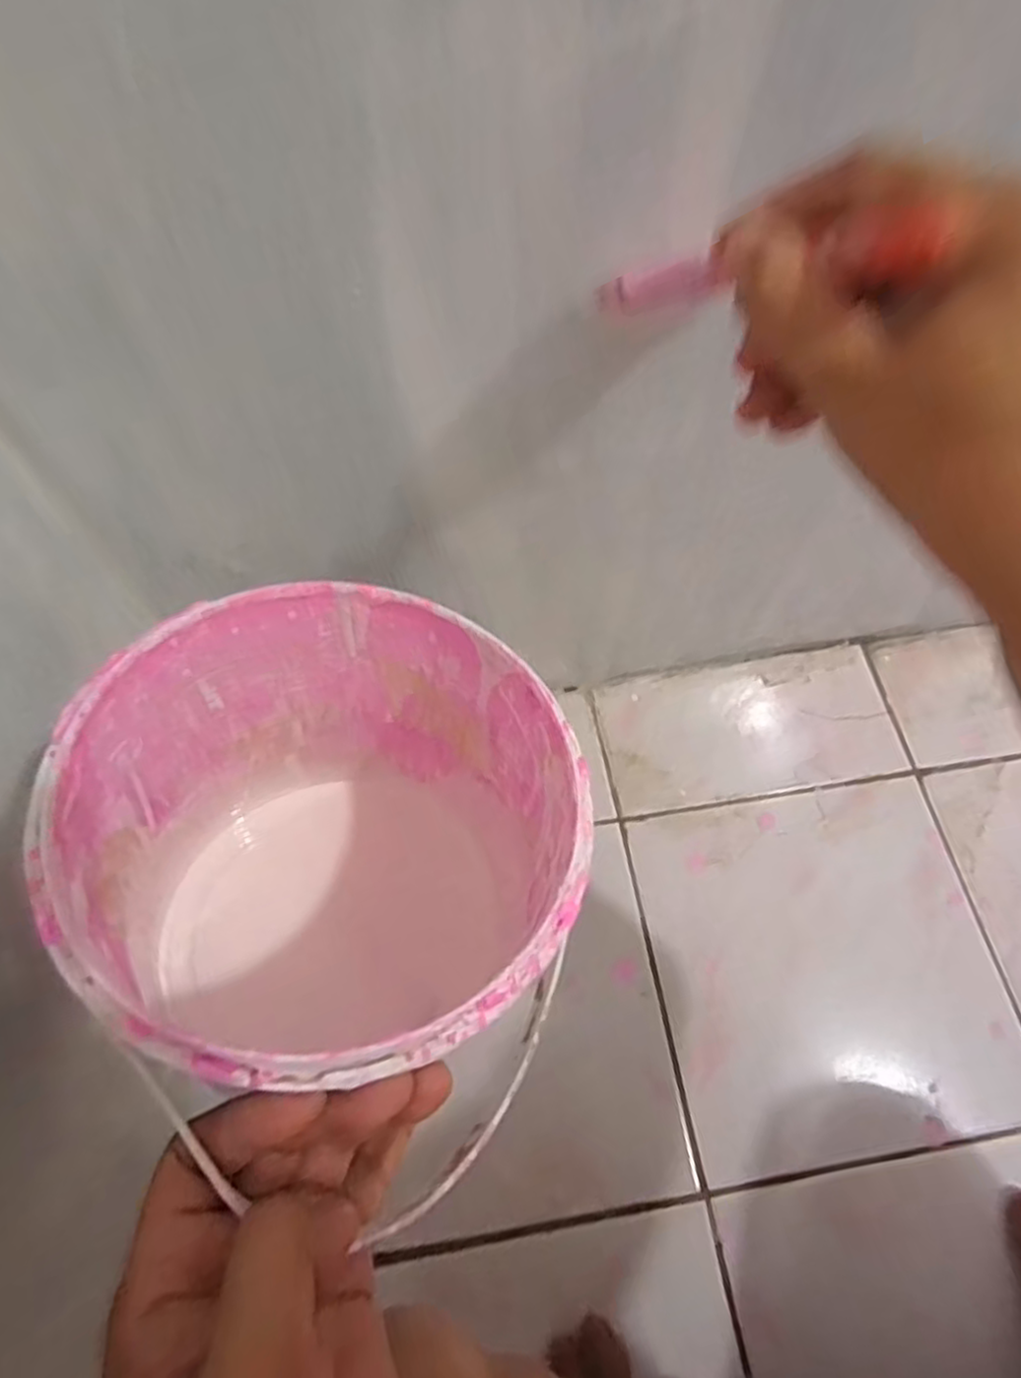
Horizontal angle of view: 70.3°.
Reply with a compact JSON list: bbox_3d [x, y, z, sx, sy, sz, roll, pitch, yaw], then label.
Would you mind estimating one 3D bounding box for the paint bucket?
[{"bbox_3d":[-0.071,0.073,0.323,0.191,0.210,0.179,0,63,-1],"label":"paint bucket"}]

